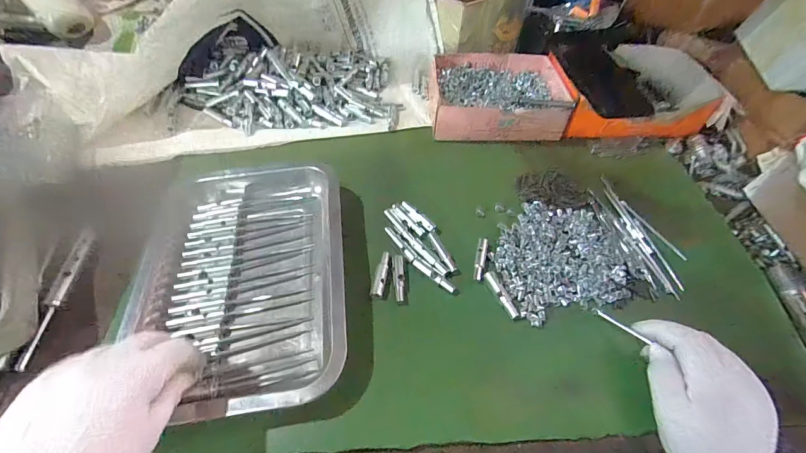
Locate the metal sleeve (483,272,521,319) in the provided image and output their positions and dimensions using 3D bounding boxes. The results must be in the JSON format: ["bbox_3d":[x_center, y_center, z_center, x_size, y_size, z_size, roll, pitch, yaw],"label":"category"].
[{"bbox_3d":[0.098,0.067,0.358,0.011,0.006,0.051,-19,57,-15],"label":"metal sleeve"}]

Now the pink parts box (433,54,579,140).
[{"bbox_3d":[0.131,-0.189,0.516,0.180,0.052,0.153,1,54,-1],"label":"pink parts box"}]

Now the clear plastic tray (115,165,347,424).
[{"bbox_3d":[-0.155,0.037,0.357,0.188,0.042,0.272,-5,55,-5],"label":"clear plastic tray"}]

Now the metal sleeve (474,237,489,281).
[{"bbox_3d":[0.082,0.033,0.381,0.010,0.007,0.048,13,55,7],"label":"metal sleeve"}]

